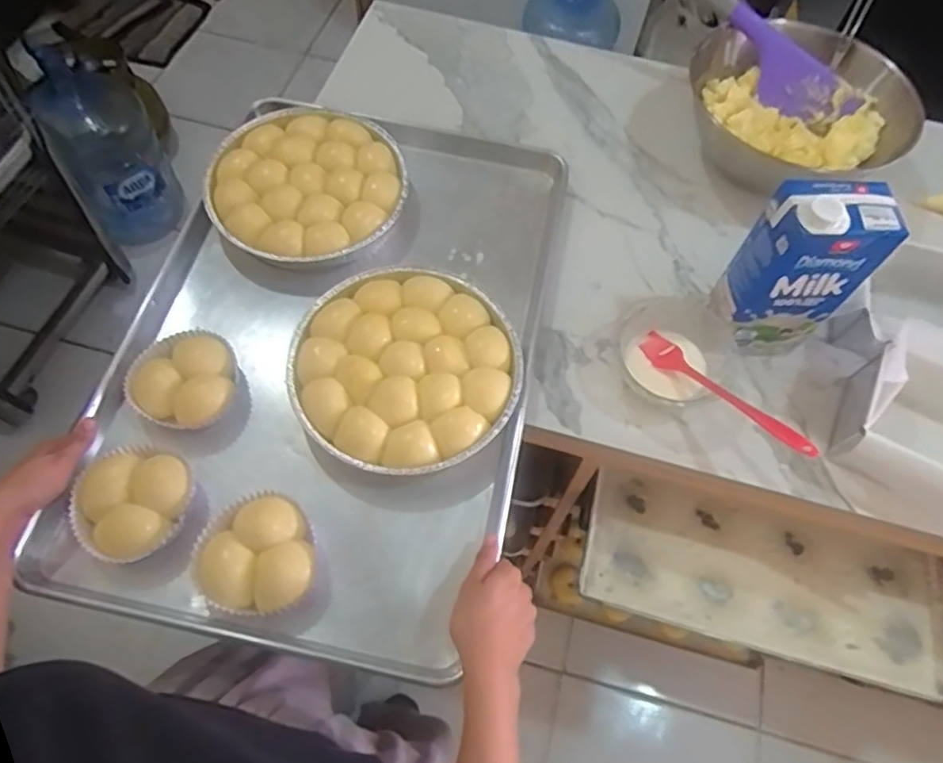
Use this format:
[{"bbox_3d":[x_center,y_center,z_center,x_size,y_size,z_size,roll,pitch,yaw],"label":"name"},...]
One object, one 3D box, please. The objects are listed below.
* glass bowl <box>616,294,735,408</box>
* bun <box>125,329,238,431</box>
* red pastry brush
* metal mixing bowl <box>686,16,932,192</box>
[{"bbox_3d":[0.207,-0.031,0.646,0.109,0.048,0.112,1,62,-2],"label":"glass bowl"},{"bbox_3d":[-0.277,0.002,0.608,0.094,0.041,0.089,-10,63,-7],"label":"bun"},{"bbox_3d":[0.240,0.011,0.604,0.027,0.016,0.191,-34,52,-18],"label":"red pastry brush"},{"bbox_3d":[0.398,-0.341,0.783,0.223,0.126,0.223,1,62,-2],"label":"metal mixing bowl"}]

